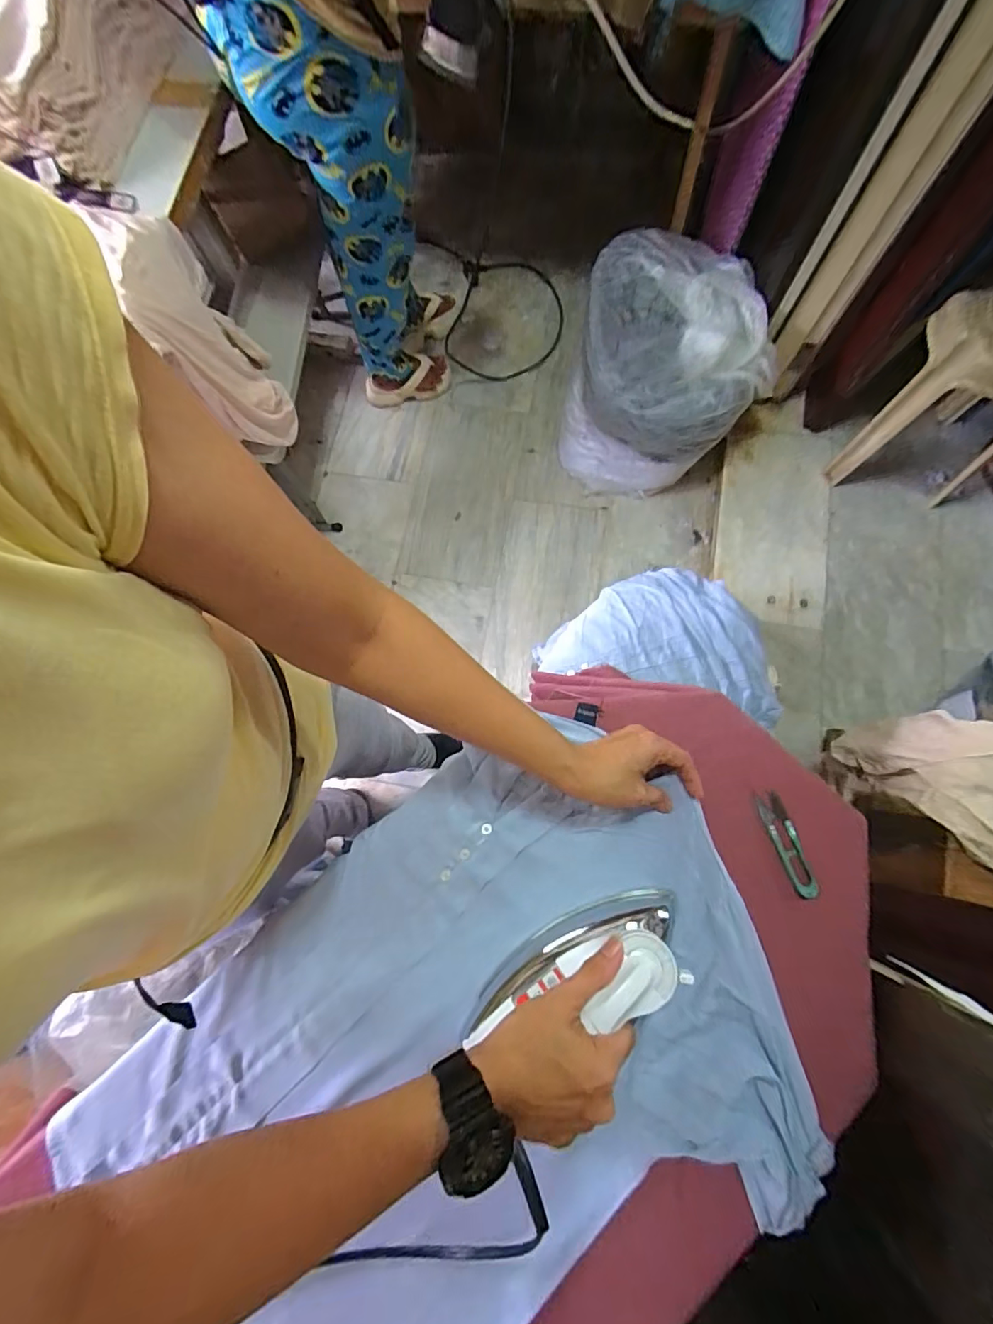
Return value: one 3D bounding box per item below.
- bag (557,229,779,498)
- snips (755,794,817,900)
[{"bbox_3d":[0.461,-0.805,1.411,0.495,0.411,0.510,14,77,5],"label":"bag"},{"bbox_3d":[0.286,0.179,0.498,0.021,0.017,0.097,-17,76,-3],"label":"snips"}]

